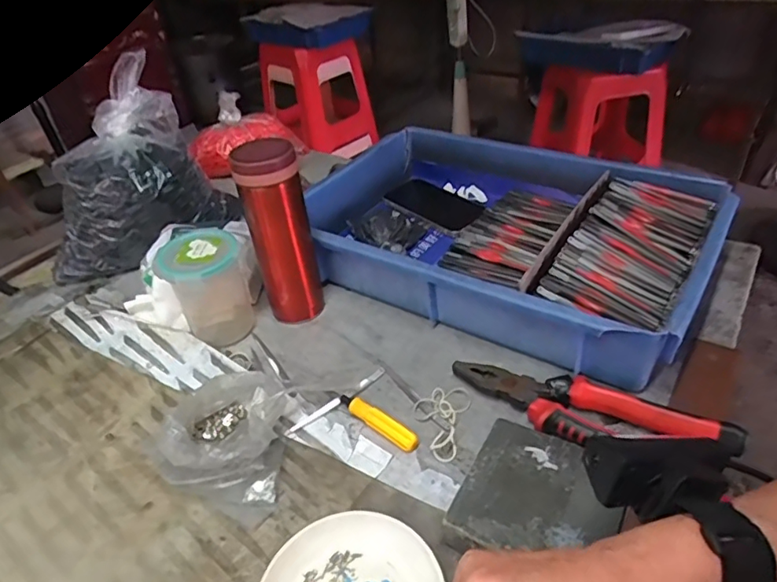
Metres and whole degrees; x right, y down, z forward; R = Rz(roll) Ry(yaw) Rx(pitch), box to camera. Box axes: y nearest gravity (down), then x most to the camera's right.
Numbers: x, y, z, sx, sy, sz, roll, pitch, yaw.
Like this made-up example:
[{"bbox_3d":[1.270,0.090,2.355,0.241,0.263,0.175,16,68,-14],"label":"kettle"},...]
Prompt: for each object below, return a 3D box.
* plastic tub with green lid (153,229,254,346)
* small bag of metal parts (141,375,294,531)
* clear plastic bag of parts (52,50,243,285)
[{"bbox_3d":[-0.180,0.004,0.559,0.078,0.110,0.069,-25,39,-22],"label":"plastic tub with green lid"},{"bbox_3d":[-0.129,0.113,0.456,0.135,0.045,0.117,23,46,36],"label":"small bag of metal parts"},{"bbox_3d":[-0.325,-0.144,0.676,0.179,0.198,0.157,-2,36,8],"label":"clear plastic bag of parts"}]

